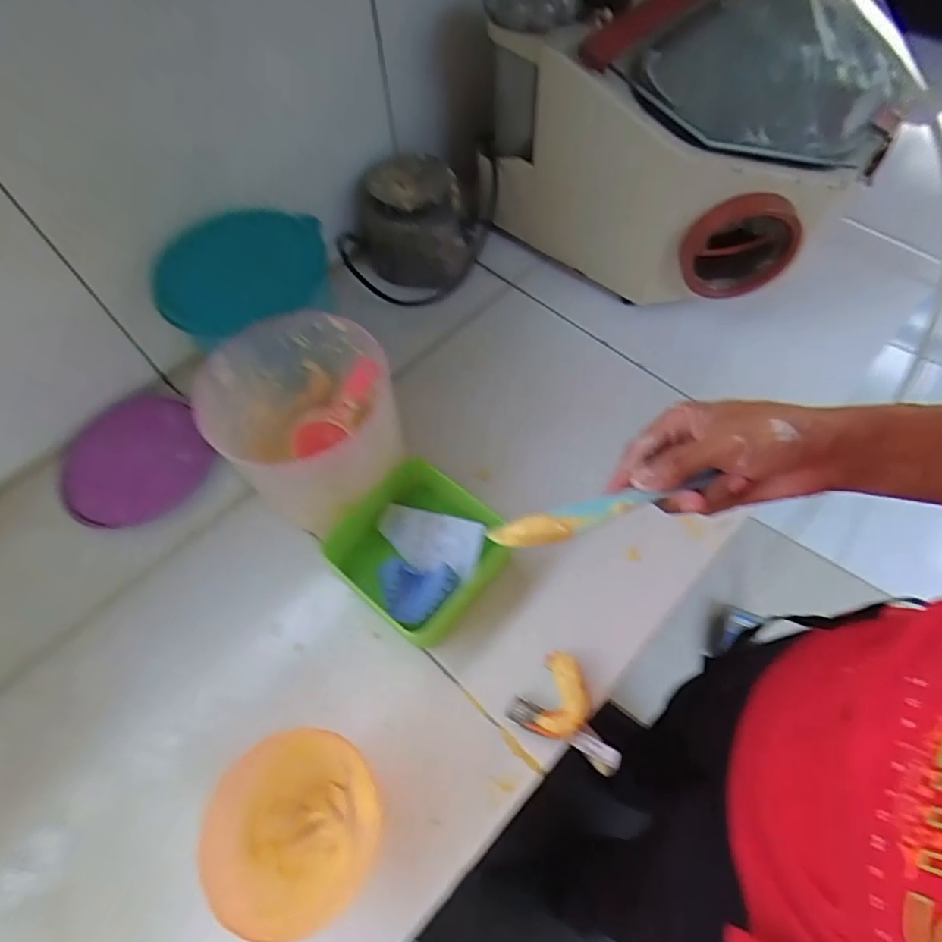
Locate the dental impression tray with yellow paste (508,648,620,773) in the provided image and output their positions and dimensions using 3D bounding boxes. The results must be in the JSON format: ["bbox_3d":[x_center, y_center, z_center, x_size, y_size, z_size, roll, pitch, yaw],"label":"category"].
[{"bbox_3d":[0.088,0.199,0.460,0.096,0.034,0.067,24,63,15],"label":"dental impression tray with yellow paste"}]

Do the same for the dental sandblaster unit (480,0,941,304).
[{"bbox_3d":[0.247,-0.392,0.628,0.304,0.250,0.366,-39,67,-17],"label":"dental sandblaster unit"}]

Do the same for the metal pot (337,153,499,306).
[{"bbox_3d":[-0.070,-0.300,0.694,0.197,0.116,0.158,1,62,3],"label":"metal pot"}]

